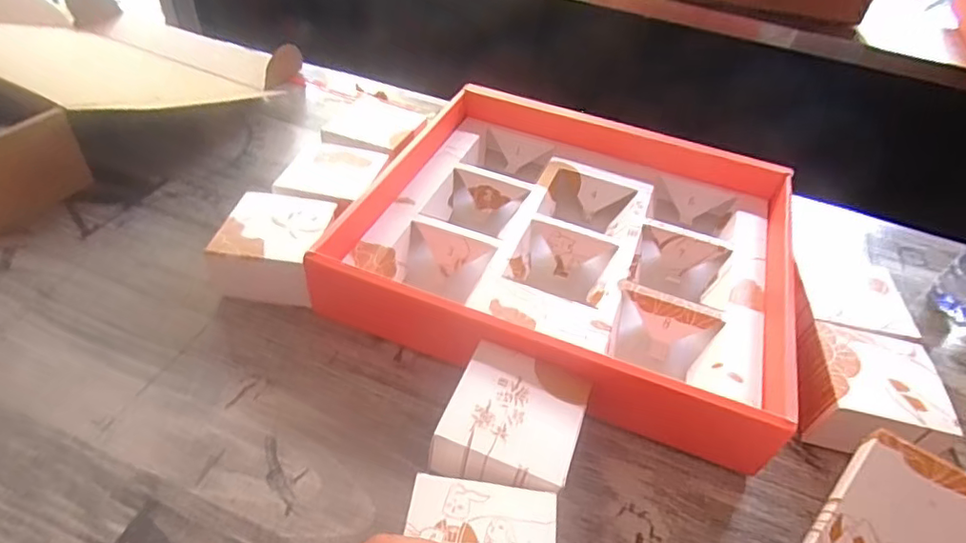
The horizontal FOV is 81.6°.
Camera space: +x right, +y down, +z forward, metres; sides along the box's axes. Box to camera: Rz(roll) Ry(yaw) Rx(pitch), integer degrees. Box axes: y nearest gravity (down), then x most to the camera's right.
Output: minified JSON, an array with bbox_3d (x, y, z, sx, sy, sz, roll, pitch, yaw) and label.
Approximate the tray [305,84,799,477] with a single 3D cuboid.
[{"bbox_3d":[0.083,-0.033,0.533,0.364,0.067,0.352,17,46,10],"label":"tray"}]

